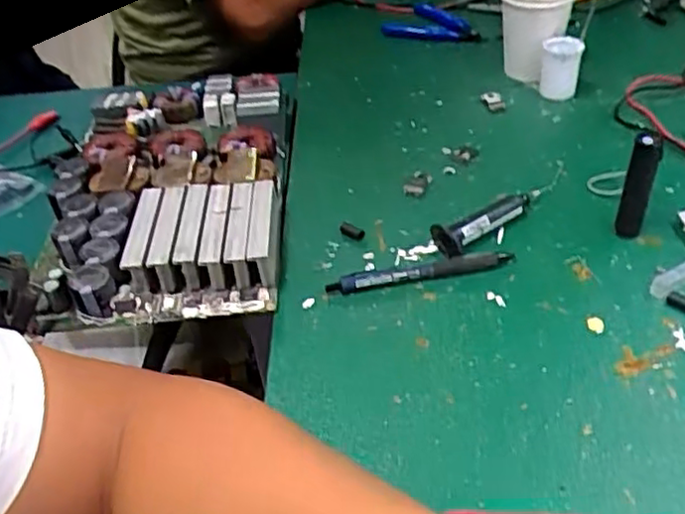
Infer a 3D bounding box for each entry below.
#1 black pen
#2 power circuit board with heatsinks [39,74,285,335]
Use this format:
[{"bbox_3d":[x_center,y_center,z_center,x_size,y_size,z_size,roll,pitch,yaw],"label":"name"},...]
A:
[{"bbox_3d":[0.057,0.011,0.508,0.136,0.012,0.017,-10,40,-2],"label":"black pen"},{"bbox_3d":[-0.148,-0.065,0.608,0.190,0.050,0.314,-5,40,3],"label":"power circuit board with heatsinks"}]

